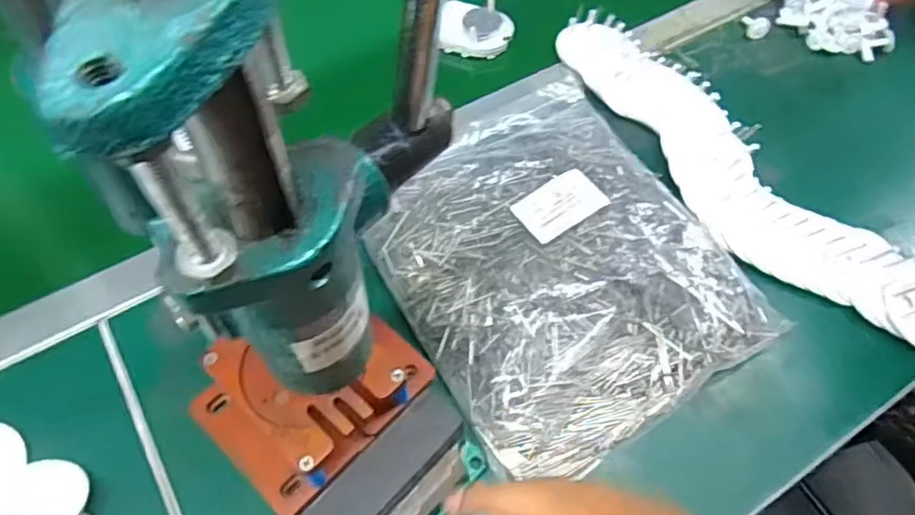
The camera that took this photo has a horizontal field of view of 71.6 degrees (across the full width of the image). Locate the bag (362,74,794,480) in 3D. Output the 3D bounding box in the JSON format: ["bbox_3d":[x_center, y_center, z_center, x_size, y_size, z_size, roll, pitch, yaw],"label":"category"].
[{"bbox_3d":[0.068,-0.010,0.464,0.226,0.056,0.277,-26,61,-16],"label":"bag"}]

